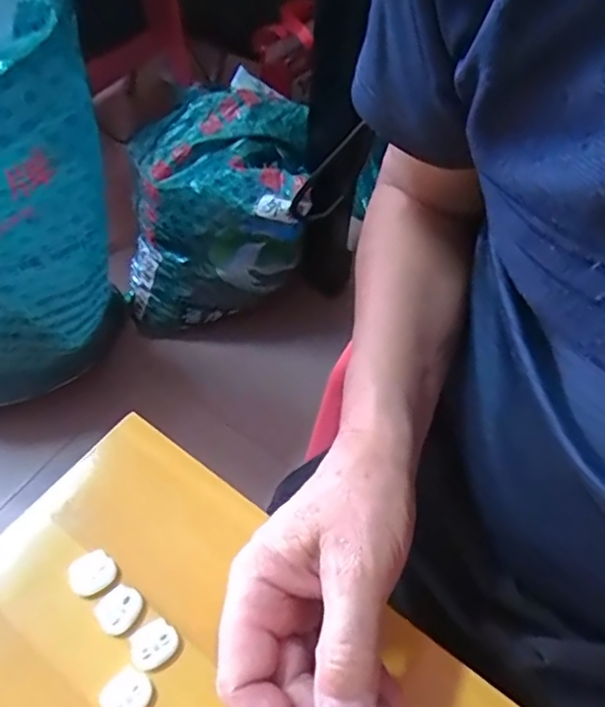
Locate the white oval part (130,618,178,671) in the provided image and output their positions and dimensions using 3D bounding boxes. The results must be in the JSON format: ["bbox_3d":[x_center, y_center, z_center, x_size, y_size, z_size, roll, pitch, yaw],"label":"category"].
[{"bbox_3d":[-0.073,0.142,0.287,0.023,0.004,0.019,-27,62,-20],"label":"white oval part"}]

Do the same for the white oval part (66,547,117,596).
[{"bbox_3d":[-0.110,0.114,0.305,0.023,0.004,0.020,-30,63,-21],"label":"white oval part"}]

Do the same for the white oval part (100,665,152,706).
[{"bbox_3d":[-0.083,0.161,0.276,0.023,0.004,0.021,-32,63,-22],"label":"white oval part"}]

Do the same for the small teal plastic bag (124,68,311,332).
[{"bbox_3d":[-0.147,-0.230,0.946,0.301,0.300,0.251,0,56,-3],"label":"small teal plastic bag"}]

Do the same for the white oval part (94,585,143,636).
[{"bbox_3d":[-0.092,0.128,0.296,0.022,0.004,0.020,-39,66,-25],"label":"white oval part"}]

